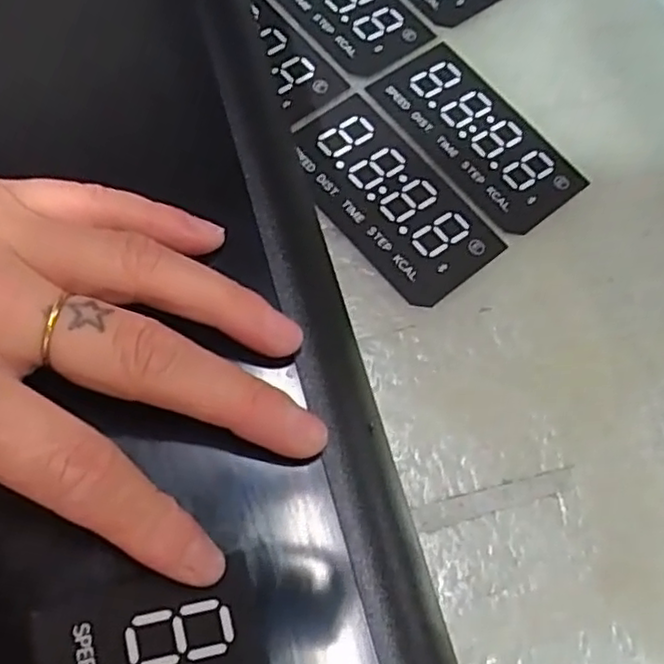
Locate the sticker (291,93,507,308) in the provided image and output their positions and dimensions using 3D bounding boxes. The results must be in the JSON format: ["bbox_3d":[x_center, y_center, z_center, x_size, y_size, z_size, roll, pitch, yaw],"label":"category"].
[{"bbox_3d":[0.021,-0.054,0.277,0.048,0.004,0.092,-36,76,-19],"label":"sticker"}]

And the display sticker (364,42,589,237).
[{"bbox_3d":[0.061,-0.084,0.296,0.048,0.004,0.091,-36,76,-20],"label":"display sticker"}]

